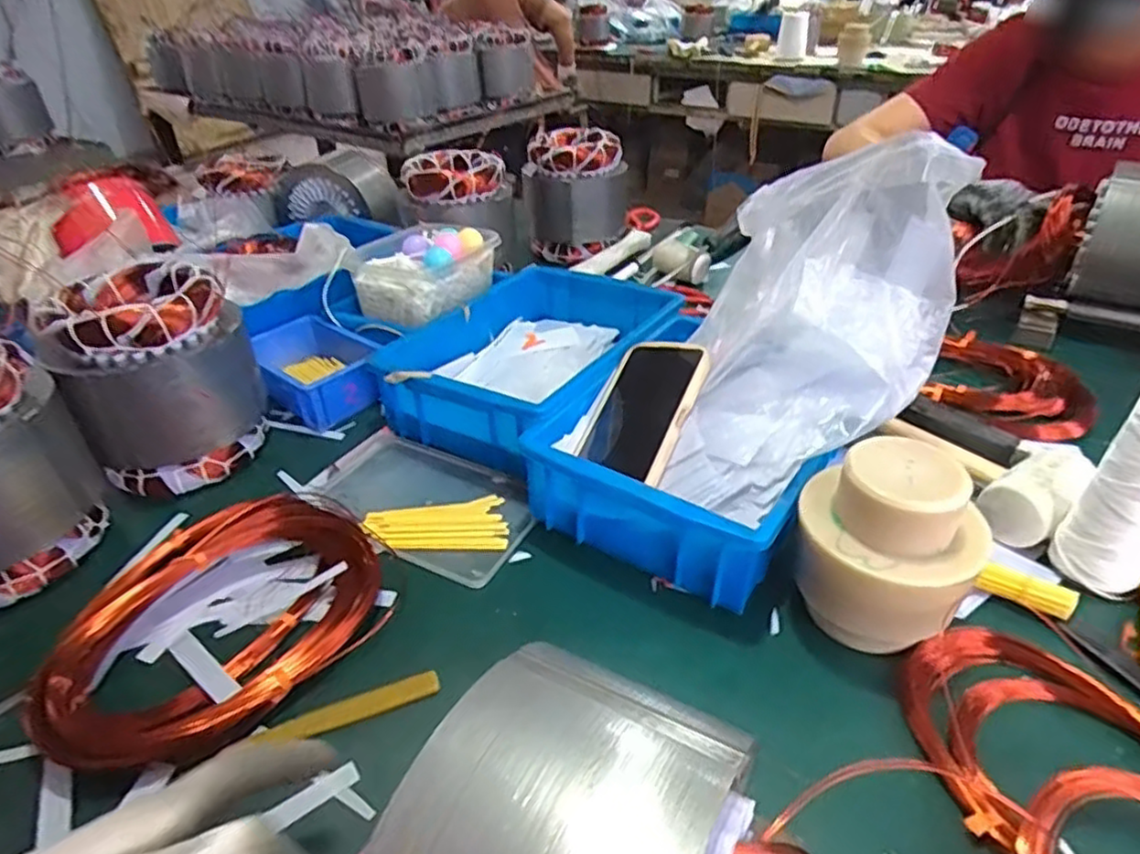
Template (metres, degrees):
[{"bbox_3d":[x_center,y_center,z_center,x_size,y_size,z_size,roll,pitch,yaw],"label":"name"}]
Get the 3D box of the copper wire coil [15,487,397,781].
[{"bbox_3d":[-0.245,0.127,0.486,0.226,0.032,0.189,-31,46,-34],"label":"copper wire coil"}]

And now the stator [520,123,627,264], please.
[{"bbox_3d":[0.008,-0.351,1.047,0.146,0.157,0.144,-2,35,2],"label":"stator"}]

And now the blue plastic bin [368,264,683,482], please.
[{"bbox_3d":[-0.031,-0.065,0.700,0.210,0.092,0.274,21,41,31],"label":"blue plastic bin"}]

